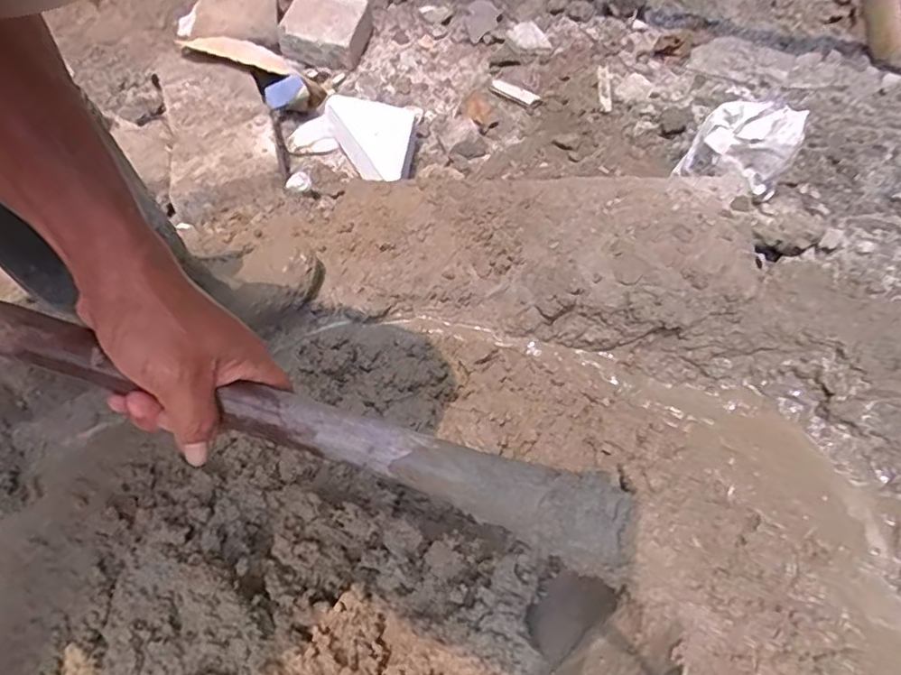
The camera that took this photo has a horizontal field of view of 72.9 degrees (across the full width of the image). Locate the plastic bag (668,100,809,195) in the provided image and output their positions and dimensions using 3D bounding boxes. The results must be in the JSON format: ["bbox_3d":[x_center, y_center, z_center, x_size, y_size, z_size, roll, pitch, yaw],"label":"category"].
[{"bbox_3d":[0.426,-0.279,0.904,0.151,0.101,0.115,6,53,9],"label":"plastic bag"}]

